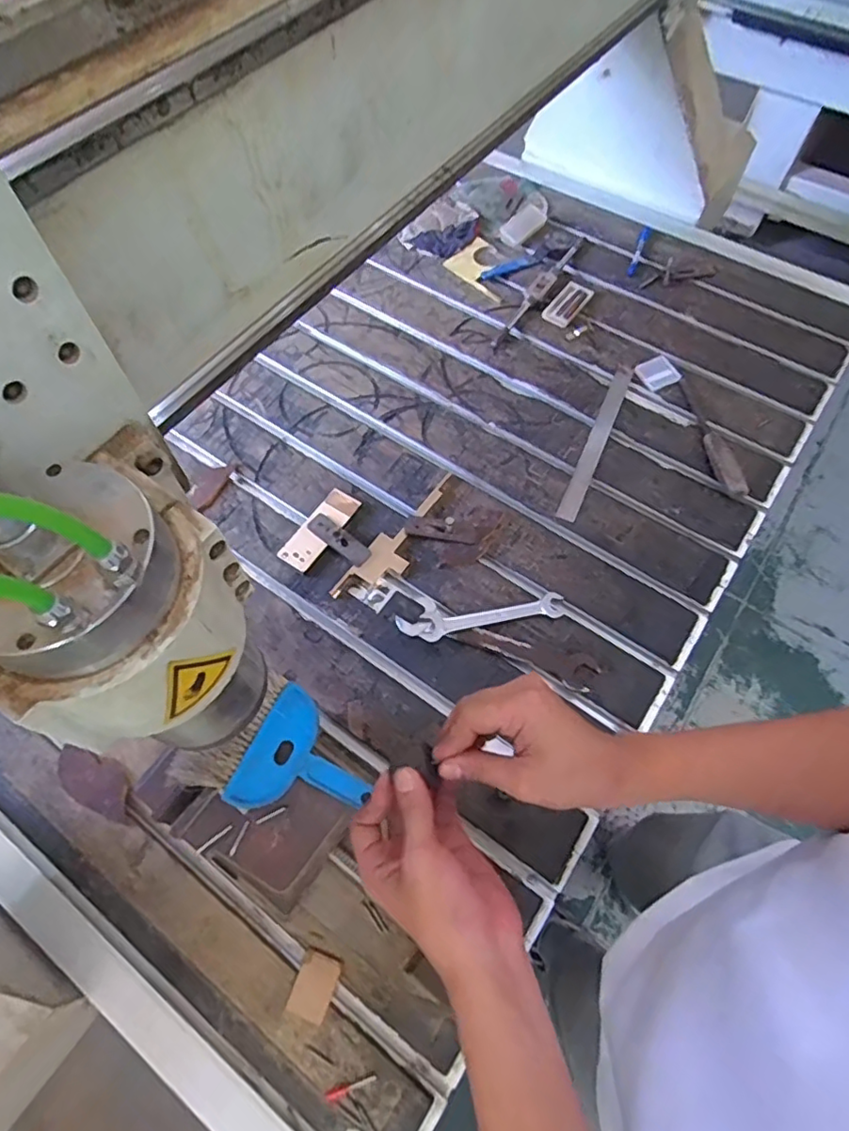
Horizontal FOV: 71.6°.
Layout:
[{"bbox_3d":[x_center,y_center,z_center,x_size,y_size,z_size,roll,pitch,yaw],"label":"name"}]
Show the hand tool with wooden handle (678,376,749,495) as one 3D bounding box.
[{"bbox_3d":[0.433,-0.199,0.888,0.028,0.019,0.223,-6,63,-3],"label":"hand tool with wooden handle"}]

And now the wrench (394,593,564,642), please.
[{"bbox_3d":[0.073,0.066,0.764,0.215,0.015,0.063,-2,63,-1],"label":"wrench"}]

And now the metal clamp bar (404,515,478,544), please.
[{"bbox_3d":[0.023,-0.050,0.817,0.099,0.015,0.033,11,63,6],"label":"metal clamp bar"}]

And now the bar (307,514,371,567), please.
[{"bbox_3d":[-0.118,-0.037,0.810,0.097,0.008,0.030,37,75,12],"label":"bar"}]

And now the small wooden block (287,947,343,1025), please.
[{"bbox_3d":[-0.109,0.419,0.588,0.038,0.006,0.055,19,64,10],"label":"small wooden block"}]

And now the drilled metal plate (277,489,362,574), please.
[{"bbox_3d":[-0.145,-0.052,0.823,0.052,0.010,0.132,30,66,14],"label":"drilled metal plate"}]

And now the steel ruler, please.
[{"bbox_3d":[0.266,-0.193,0.900,0.028,0.007,0.305,27,66,1],"label":"steel ruler"}]

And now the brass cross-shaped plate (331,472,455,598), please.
[{"bbox_3d":[-0.026,-0.038,0.817,0.057,0.009,0.248,36,68,17],"label":"brass cross-shaped plate"}]

